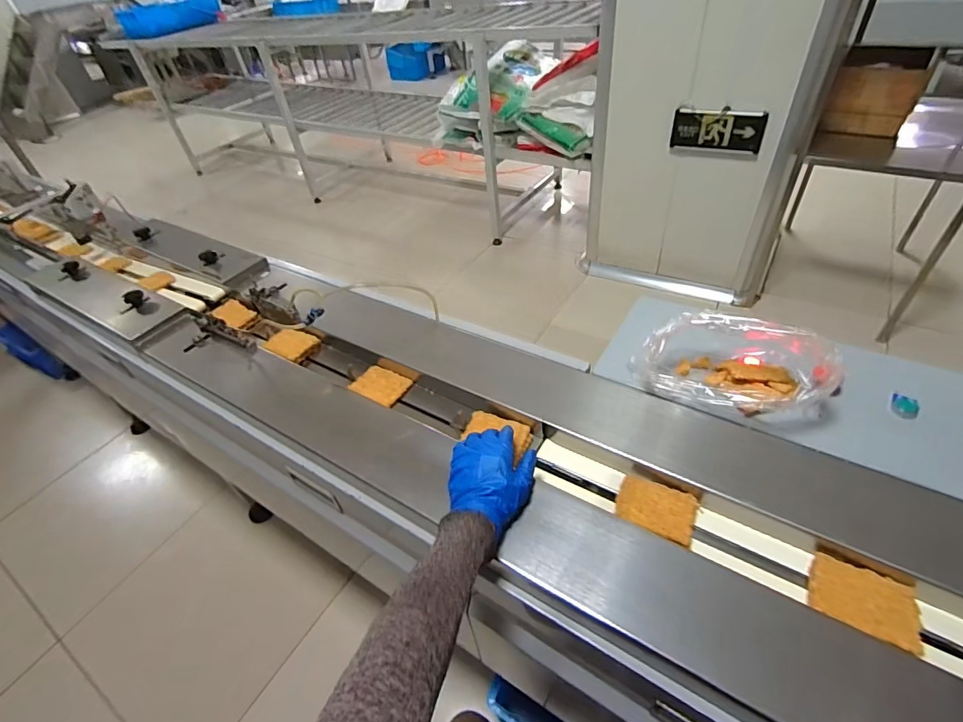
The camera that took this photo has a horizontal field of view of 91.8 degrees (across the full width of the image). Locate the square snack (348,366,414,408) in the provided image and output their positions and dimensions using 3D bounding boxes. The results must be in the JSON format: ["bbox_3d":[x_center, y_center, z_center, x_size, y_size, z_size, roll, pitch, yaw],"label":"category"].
[{"bbox_3d":[-0.172,0.041,0.804,0.091,0.012,0.068,21,51,27],"label":"square snack"}]

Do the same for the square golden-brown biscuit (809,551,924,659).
[{"bbox_3d":[0.397,0.248,0.483,0.092,0.013,0.069,19,50,25],"label":"square golden-brown biscuit"}]

